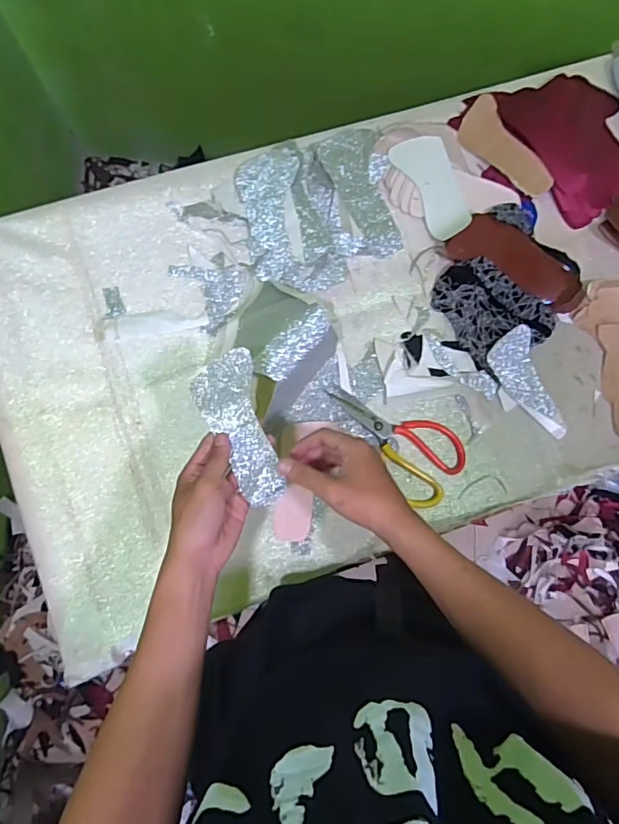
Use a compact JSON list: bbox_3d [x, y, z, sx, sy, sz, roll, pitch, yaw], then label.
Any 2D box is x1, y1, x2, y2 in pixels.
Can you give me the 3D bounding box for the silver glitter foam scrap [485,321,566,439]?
[{"bbox_3d":[0.309,-0.035,0.716,0.066,0.022,0.162,-23,84,-7],"label":"silver glitter foam scrap"}]

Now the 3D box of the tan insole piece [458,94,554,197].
[{"bbox_3d":[0.286,-0.387,0.754,0.067,0.015,0.169,-33,87,18],"label":"tan insole piece"}]

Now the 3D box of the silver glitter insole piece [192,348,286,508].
[{"bbox_3d":[-0.074,0.022,0.528,0.063,0.006,0.162,-15,97,-3],"label":"silver glitter insole piece"}]

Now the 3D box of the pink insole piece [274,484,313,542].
[{"bbox_3d":[-0.021,0.136,0.674,0.048,0.004,0.070,7,89,-1],"label":"pink insole piece"}]

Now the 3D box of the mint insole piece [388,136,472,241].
[{"bbox_3d":[0.175,-0.322,0.723,0.069,0.008,0.152,-21,89,23],"label":"mint insole piece"}]

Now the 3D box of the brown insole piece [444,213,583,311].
[{"bbox_3d":[0.296,-0.214,0.716,0.193,0.028,0.074,27,81,0],"label":"brown insole piece"}]

